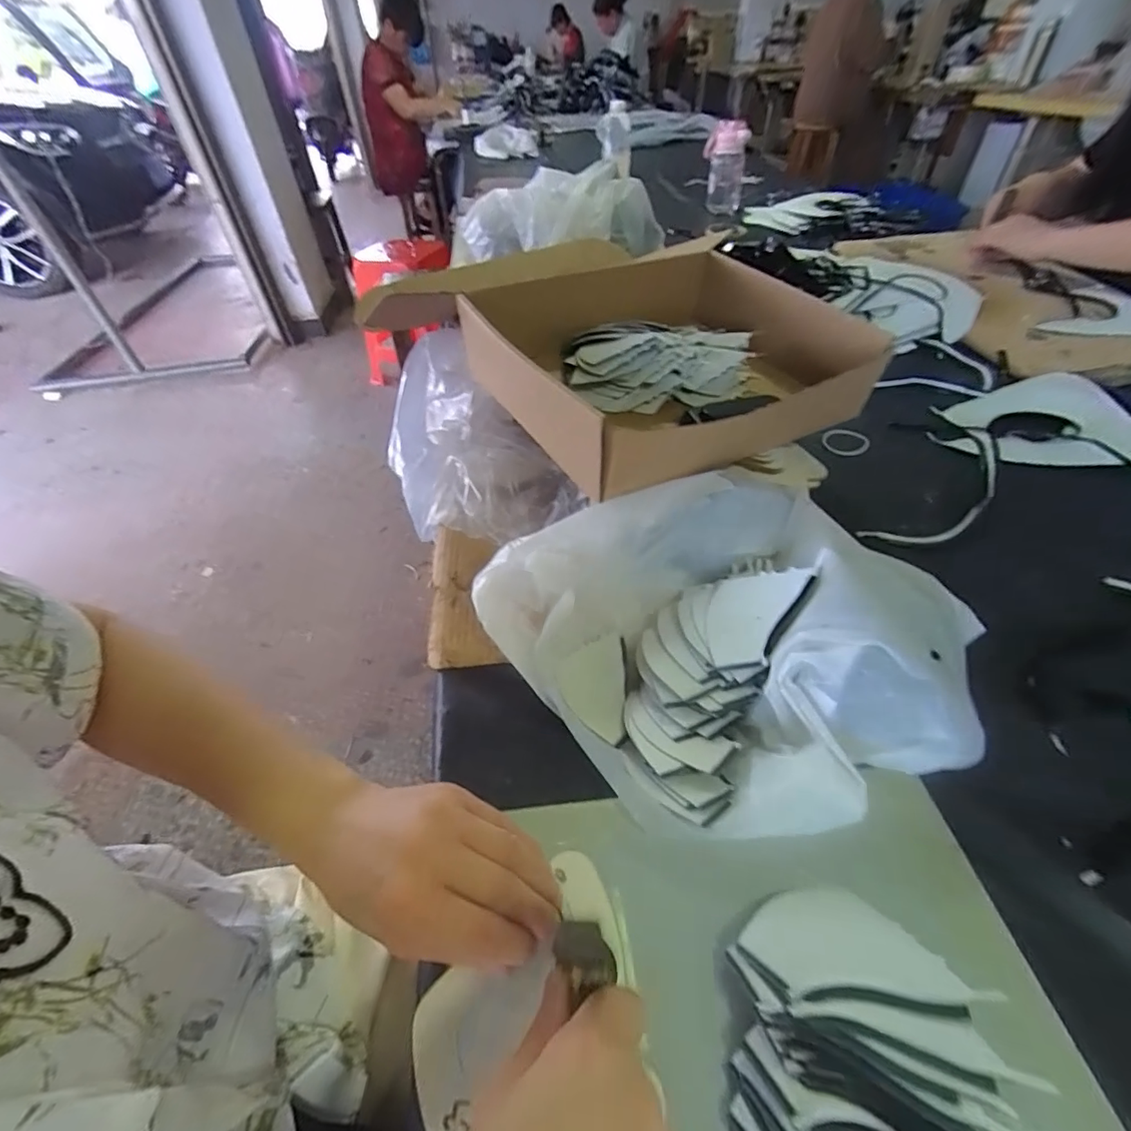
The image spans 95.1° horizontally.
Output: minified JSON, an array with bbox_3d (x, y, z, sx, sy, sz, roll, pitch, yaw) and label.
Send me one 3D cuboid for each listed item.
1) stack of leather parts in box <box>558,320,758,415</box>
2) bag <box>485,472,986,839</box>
[{"bbox_3d":[0.101,-0.211,0.540,0.197,0.066,0.096,-6,46,-3],"label":"stack of leather parts in box"},{"bbox_3d":[0.108,0.053,0.369,0.303,0.099,0.253,-15,47,-11],"label":"bag"}]

